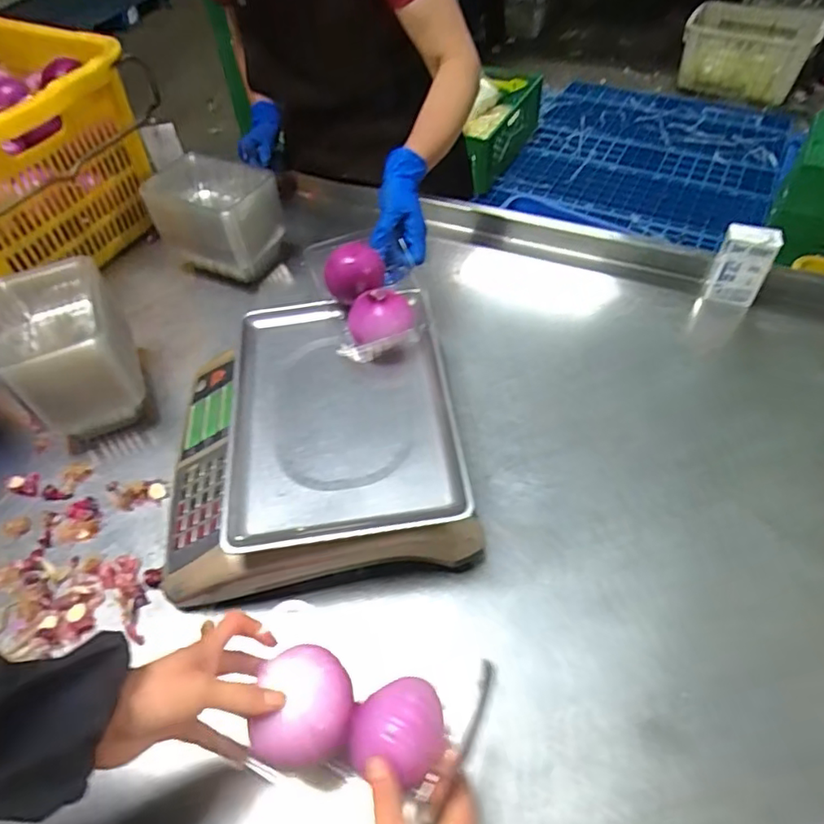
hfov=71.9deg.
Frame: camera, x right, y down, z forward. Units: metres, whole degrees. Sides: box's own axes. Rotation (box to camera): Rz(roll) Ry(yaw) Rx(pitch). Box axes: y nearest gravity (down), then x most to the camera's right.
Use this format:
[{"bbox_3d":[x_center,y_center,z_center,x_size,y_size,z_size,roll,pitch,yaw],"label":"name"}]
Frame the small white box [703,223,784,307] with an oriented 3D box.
[{"bbox_3d":[0.471,-0.206,0.819,0.071,0.123,0.038,18,56,16],"label":"small white box"}]

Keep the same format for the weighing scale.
[{"bbox_3d":[-0.121,0.037,0.676,0.324,0.117,0.329,-10,53,-4],"label":"weighing scale"}]

